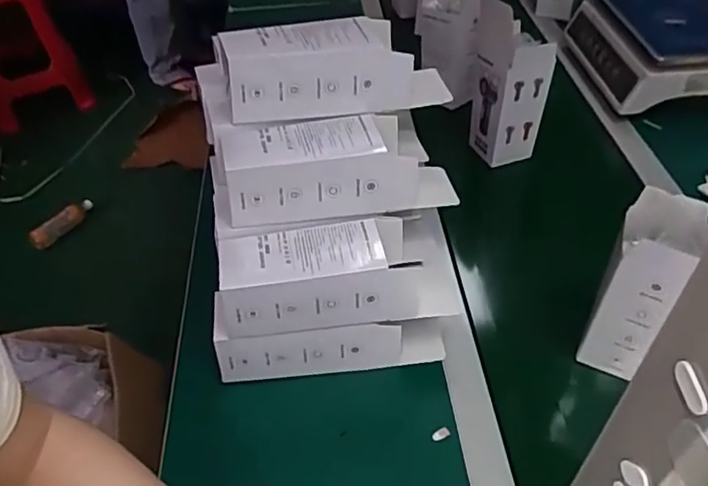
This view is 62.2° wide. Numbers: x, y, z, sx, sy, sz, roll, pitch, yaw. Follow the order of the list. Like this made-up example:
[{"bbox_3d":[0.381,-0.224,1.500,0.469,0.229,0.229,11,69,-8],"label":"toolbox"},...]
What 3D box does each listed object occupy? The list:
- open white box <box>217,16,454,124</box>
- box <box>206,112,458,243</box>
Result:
[{"bbox_3d":[-0.016,-0.189,0.629,0.242,0.082,0.083,-14,46,-9],"label":"open white box"},{"bbox_3d":[-0.021,-0.079,0.622,0.250,0.084,0.091,-9,45,-4],"label":"box"}]

